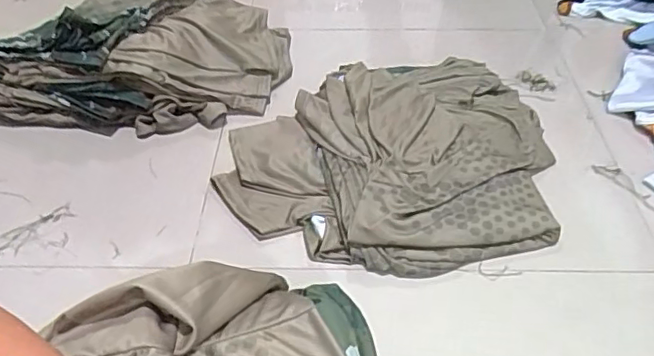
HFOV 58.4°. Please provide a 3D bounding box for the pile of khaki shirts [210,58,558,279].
[{"bbox_3d":[0.089,-0.045,0.865,0.465,0.068,0.404,8,43,9],"label":"pile of khaki shirts"}]

